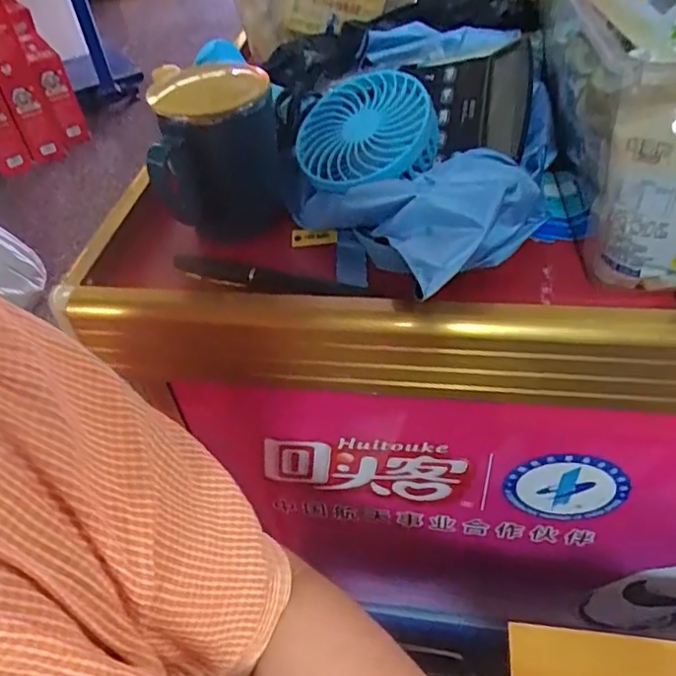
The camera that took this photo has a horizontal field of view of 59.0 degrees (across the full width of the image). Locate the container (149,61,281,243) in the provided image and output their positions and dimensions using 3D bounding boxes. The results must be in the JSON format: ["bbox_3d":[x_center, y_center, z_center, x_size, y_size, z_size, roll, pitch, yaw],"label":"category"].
[{"bbox_3d":[-0.082,-0.132,0.421,0.081,0.098,0.099,-8,45,-1],"label":"container"}]

